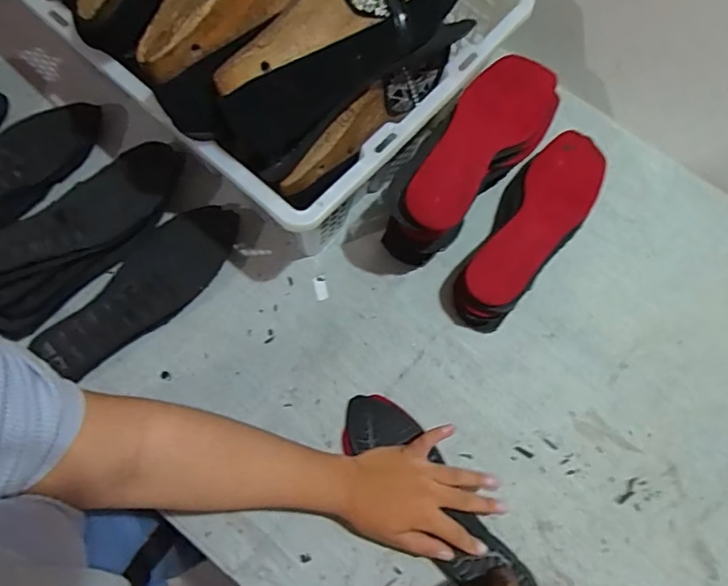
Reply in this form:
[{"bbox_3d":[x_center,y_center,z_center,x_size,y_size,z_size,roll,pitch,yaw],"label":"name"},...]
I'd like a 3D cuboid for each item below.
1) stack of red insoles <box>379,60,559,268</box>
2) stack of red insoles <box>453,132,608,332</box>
[{"bbox_3d":[0.118,-0.138,0.563,0.091,0.143,0.245,32,74,8],"label":"stack of red insoles"},{"bbox_3d":[0.183,-0.073,0.592,0.085,0.072,0.250,36,75,9],"label":"stack of red insoles"}]

